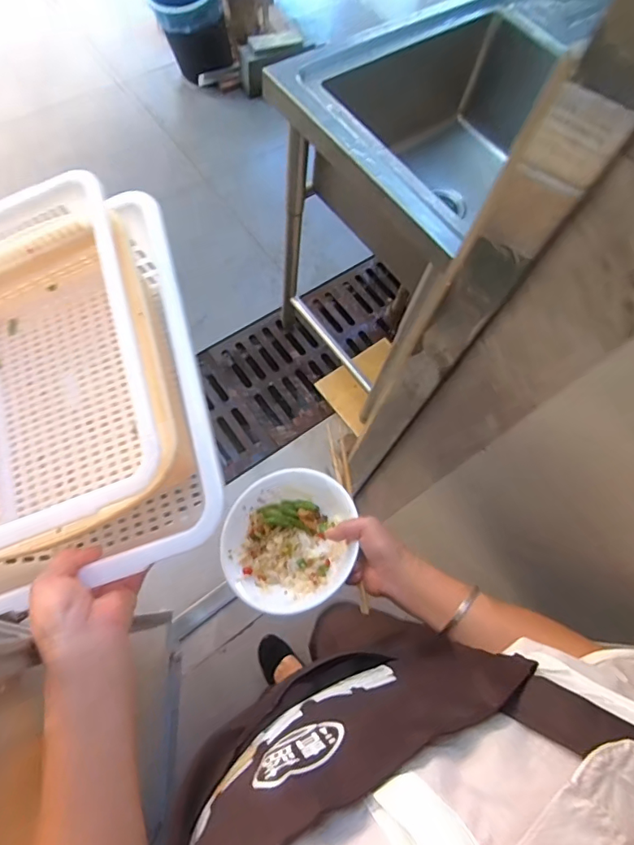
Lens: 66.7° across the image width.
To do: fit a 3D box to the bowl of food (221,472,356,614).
[{"bbox_3d":[-0.034,0.148,0.603,0.174,0.065,0.174,-5,57,8],"label":"bowl of food"}]

